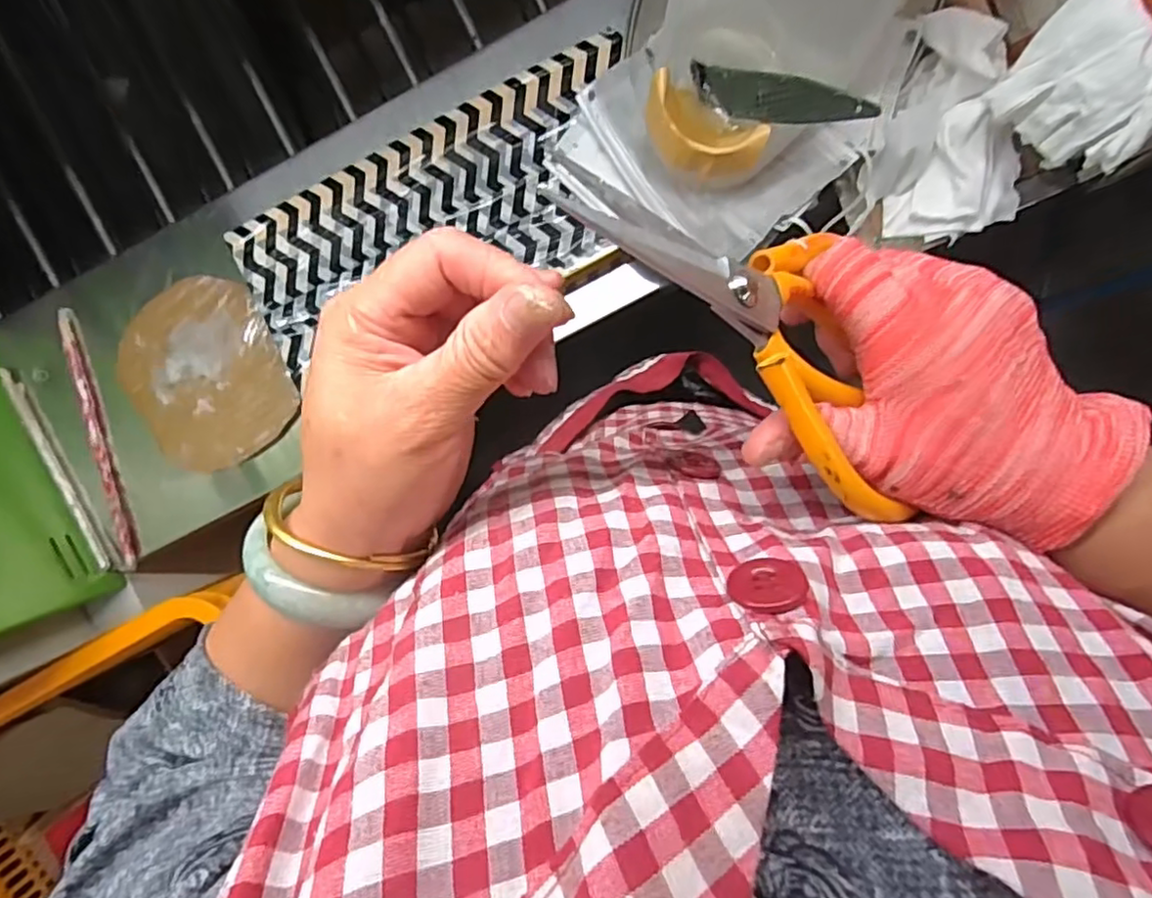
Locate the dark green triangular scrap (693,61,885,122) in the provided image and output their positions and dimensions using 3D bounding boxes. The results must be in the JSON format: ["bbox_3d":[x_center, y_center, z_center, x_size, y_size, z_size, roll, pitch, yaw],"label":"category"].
[{"bbox_3d":[0.123,-0.217,0.391,0.007,0.027,0.130,-37,51,-24],"label":"dark green triangular scrap"}]

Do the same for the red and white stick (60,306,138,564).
[{"bbox_3d":[-0.414,-0.007,0.548,0.012,0.015,0.225,-12,92,5],"label":"red and white stick"}]

